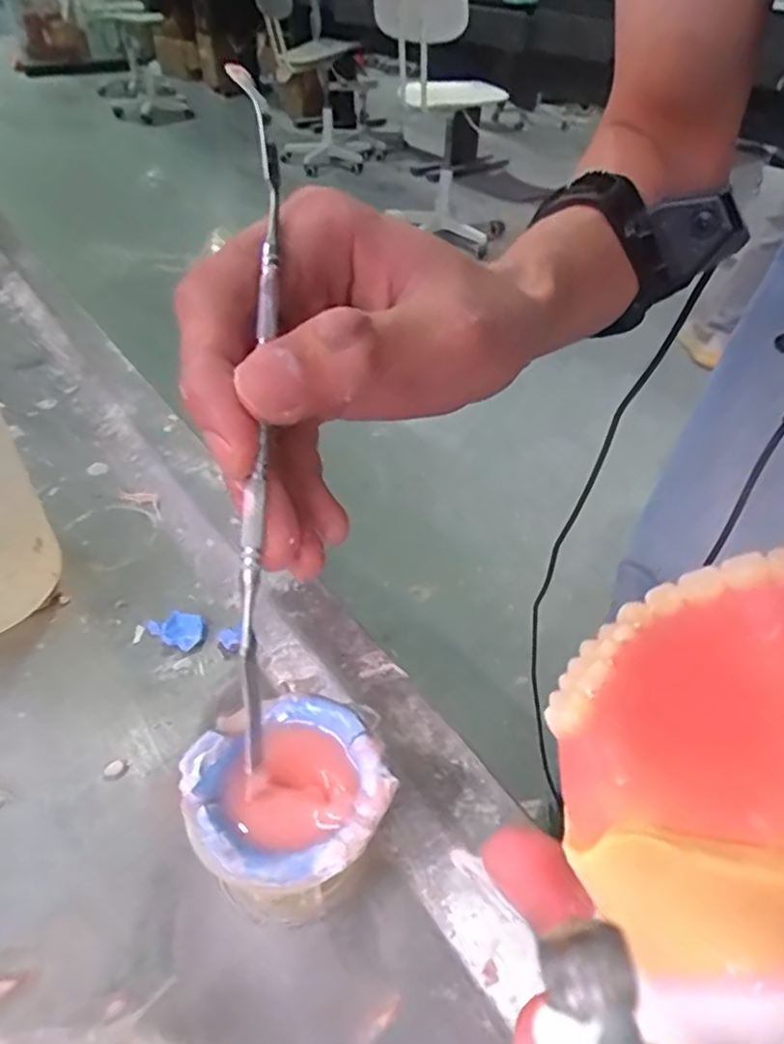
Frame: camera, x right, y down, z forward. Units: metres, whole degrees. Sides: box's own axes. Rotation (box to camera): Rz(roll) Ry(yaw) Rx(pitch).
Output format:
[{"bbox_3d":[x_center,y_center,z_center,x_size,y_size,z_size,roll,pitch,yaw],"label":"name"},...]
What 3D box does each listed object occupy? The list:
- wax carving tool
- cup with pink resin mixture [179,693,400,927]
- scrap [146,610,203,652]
[{"bbox_3d":[-0.035,-0.028,0.159,0.011,0.007,0.170,1,86,-1],"label":"wax carving tool"},{"bbox_3d":[-0.023,0.074,0.157,0.045,0.035,0.052,-23,48,-24],"label":"cup with pink resin mixture"},{"bbox_3d":[-0.074,0.037,0.219,0.020,0.007,0.012,14,44,13],"label":"scrap"}]

